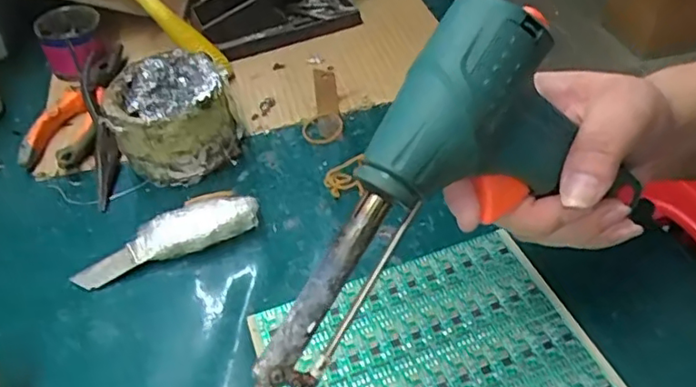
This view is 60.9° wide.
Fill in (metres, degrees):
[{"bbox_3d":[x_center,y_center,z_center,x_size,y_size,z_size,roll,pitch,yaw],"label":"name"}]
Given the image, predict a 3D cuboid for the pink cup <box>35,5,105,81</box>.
[{"bbox_3d":[-0.242,-0.134,0.525,0.056,0.042,0.058,-19,45,-12],"label":"pink cup"}]

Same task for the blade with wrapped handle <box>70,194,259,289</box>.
[{"bbox_3d":[-0.115,0.029,0.378,0.116,0.022,0.030,-21,46,-13],"label":"blade with wrapped handle"}]

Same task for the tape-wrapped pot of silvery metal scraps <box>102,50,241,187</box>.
[{"bbox_3d":[-0.128,-0.060,0.430,0.086,0.075,0.080,-19,45,-12],"label":"tape-wrapped pot of silvery metal scraps"}]

